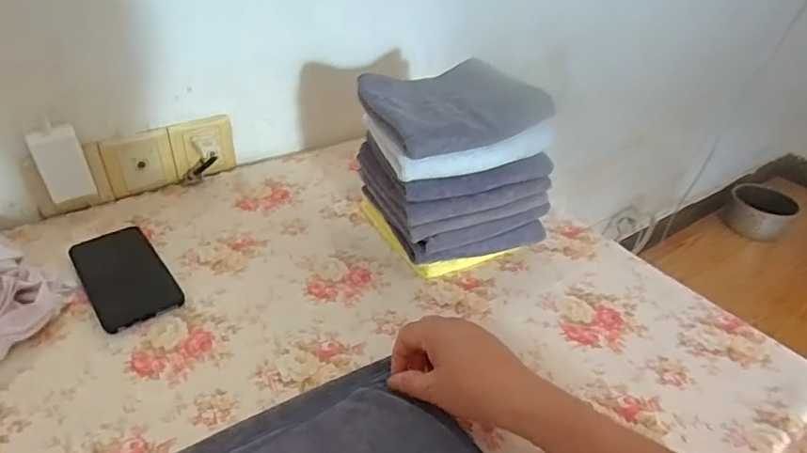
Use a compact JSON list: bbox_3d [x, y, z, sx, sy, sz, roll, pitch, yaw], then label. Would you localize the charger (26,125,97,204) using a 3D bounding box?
[{"bbox_3d":[-0.405,-0.073,0.627,0.048,0.086,0.023,-22,42,-31],"label":"charger"}]

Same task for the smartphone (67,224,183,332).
[{"bbox_3d":[-0.309,0.052,0.581,0.078,0.010,0.157,-23,44,-32],"label":"smartphone"}]

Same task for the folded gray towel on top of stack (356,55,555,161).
[{"bbox_3d":[0.055,-0.141,0.601,0.192,0.031,0.156,-17,40,-26],"label":"folded gray towel on top of stack"}]

